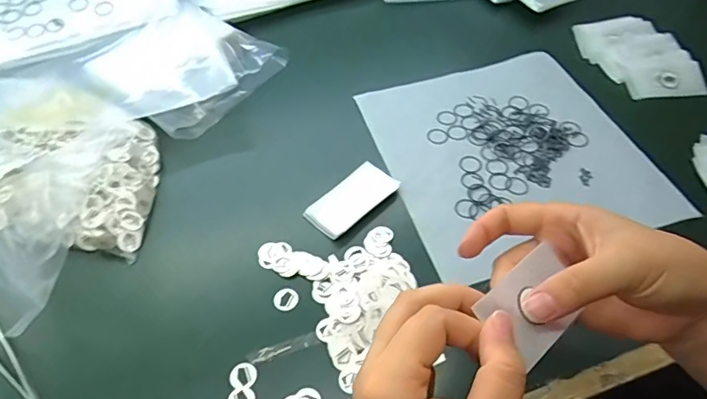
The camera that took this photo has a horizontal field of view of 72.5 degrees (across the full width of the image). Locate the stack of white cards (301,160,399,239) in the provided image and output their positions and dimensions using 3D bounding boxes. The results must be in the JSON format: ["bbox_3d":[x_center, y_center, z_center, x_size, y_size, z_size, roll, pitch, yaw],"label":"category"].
[{"bbox_3d":[-0.001,-0.001,0.435,0.083,0.009,0.038,-39,61,-24],"label":"stack of white cards"}]

